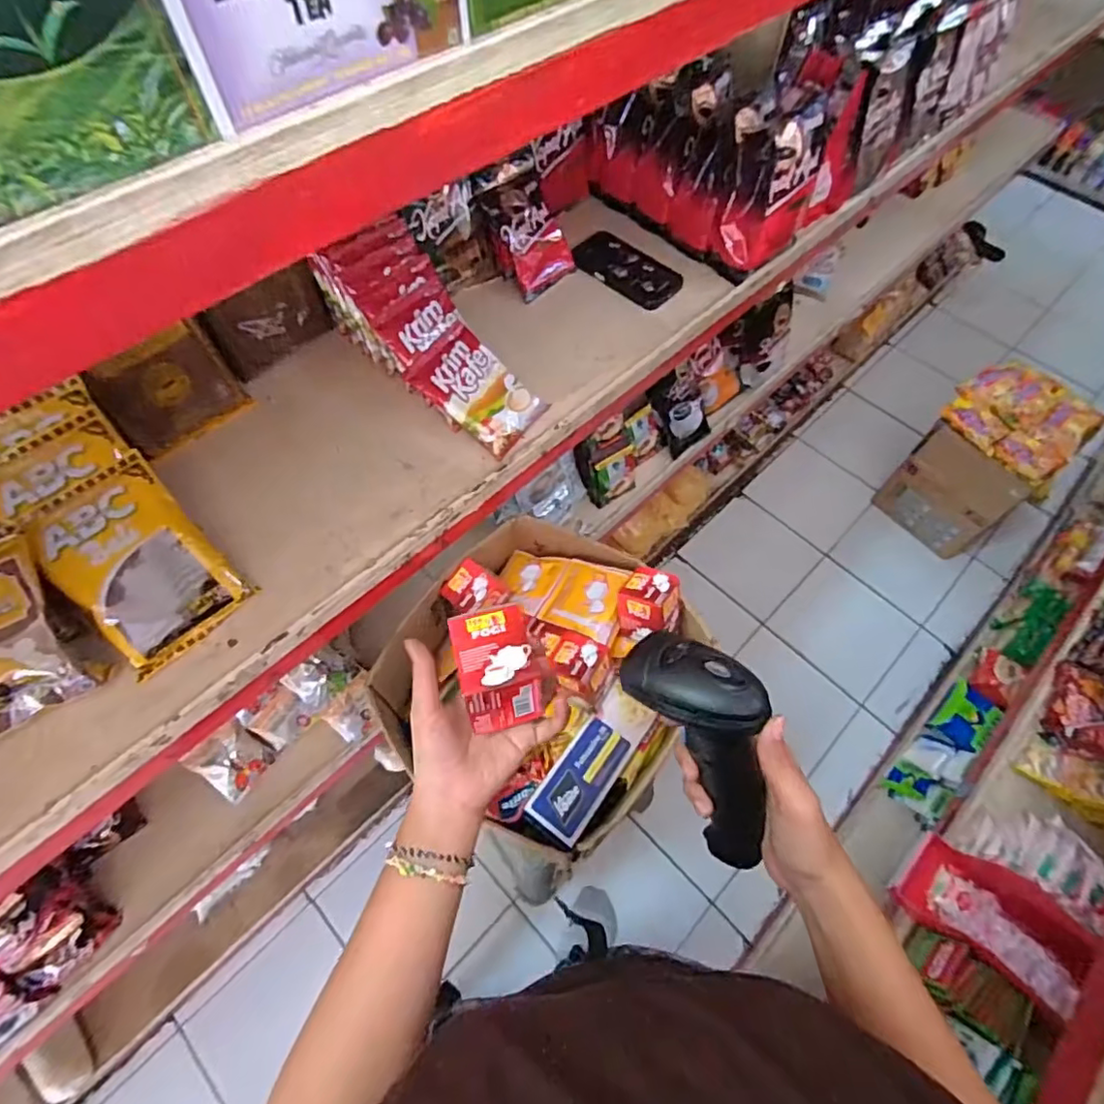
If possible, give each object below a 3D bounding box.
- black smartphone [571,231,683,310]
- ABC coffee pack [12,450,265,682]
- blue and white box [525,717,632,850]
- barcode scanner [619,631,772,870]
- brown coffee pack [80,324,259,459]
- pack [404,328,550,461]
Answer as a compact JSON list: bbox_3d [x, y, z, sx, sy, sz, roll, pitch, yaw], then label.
[{"bbox_3d":[0.109,-0.418,0.866,0.160,0.017,0.088,38,67,19],"label":"black smartphone"},{"bbox_3d":[-0.396,0.010,0.563,0.119,0.018,0.172,-42,105,-23],"label":"ABC coffee pack"},{"bbox_3d":[0.033,0.256,0.662,0.062,0.022,0.139,33,66,17],"label":"blue and white box"},{"bbox_3d":[0.109,0.137,0.390,0.068,0.055,0.172,-22,100,-12],"label":"barcode scanner"},{"bbox_3d":[-0.427,-0.182,0.659,0.041,0.113,0.134,35,66,18],"label":"brown coffee pack"},{"bbox_3d":[-0.085,-0.192,0.710,0.143,0.013,0.097,43,68,-5],"label":"pack"}]

